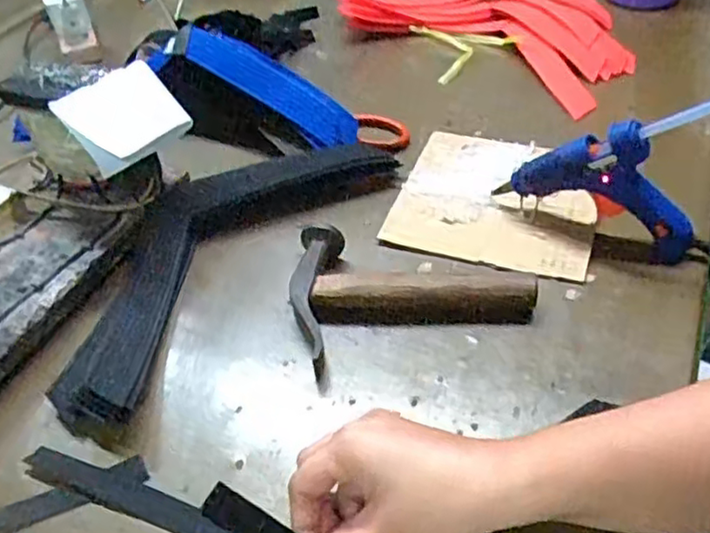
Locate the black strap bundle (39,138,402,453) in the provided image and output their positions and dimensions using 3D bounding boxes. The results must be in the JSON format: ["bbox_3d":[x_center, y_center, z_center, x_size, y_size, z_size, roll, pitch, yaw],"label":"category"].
[{"bbox_3d":[-0.111,-0.017,0.506,0.130,0.023,0.326,25,52,26],"label":"black strap bundle"}]

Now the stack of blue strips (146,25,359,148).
[{"bbox_3d":[-0.090,-0.173,0.623,0.213,0.032,0.064,31,54,13],"label":"stack of blue strips"}]

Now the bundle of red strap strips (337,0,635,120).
[{"bbox_3d":[0.164,-0.290,0.769,0.327,0.047,0.229,23,50,29],"label":"bundle of red strap strips"}]

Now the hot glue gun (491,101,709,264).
[{"bbox_3d":[0.178,-0.073,0.470,0.146,0.120,0.028,17,49,19],"label":"hot glue gun"}]

